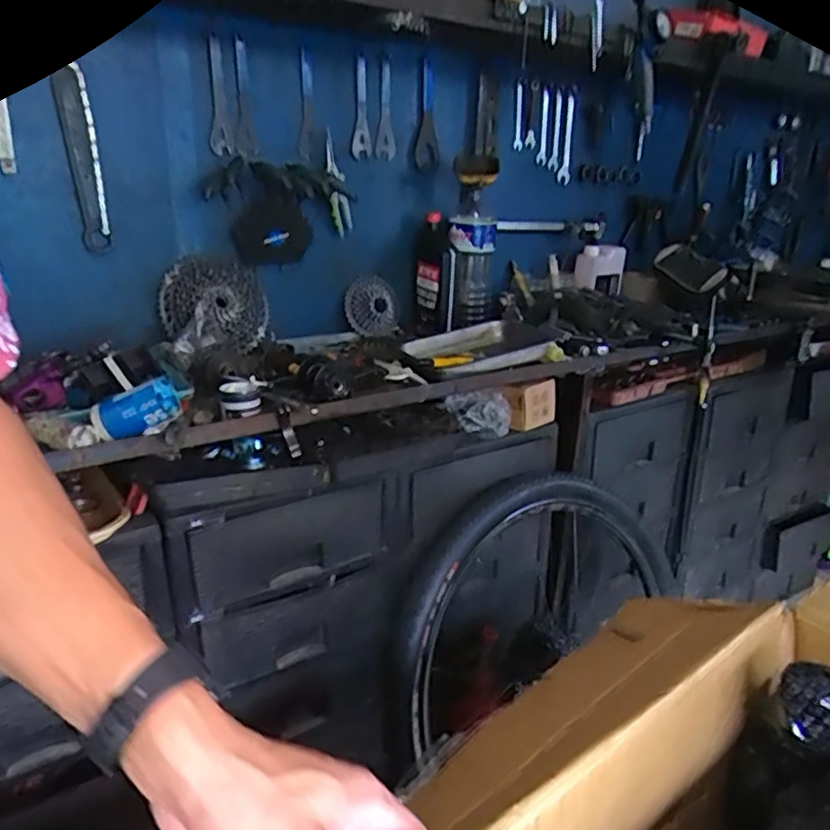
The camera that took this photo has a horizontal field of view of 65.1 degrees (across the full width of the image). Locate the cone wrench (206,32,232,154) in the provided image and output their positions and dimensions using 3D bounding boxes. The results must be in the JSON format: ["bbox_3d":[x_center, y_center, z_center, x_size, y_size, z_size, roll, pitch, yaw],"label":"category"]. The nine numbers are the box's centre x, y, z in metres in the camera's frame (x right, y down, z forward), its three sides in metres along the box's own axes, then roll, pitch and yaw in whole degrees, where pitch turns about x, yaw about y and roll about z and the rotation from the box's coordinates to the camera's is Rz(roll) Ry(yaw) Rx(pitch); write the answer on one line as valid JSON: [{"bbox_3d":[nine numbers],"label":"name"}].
[{"bbox_3d":[-0.337,-0.539,1.101,0.036,0.175,0.008,-5,20,-16],"label":"cone wrench"}]

